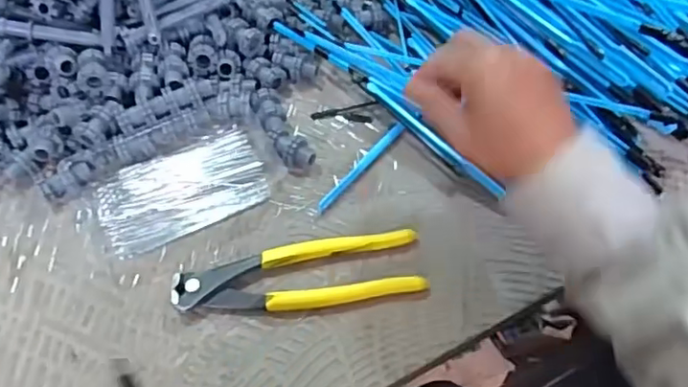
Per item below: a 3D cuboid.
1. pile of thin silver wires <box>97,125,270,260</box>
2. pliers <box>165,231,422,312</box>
[{"bbox_3d":[-0.124,-0.004,0.461,0.123,0.007,0.079,-25,60,-11],"label":"pile of thin silver wires"},{"bbox_3d":[-0.031,0.056,0.412,0.166,0.015,0.045,-9,58,-2],"label":"pliers"}]

